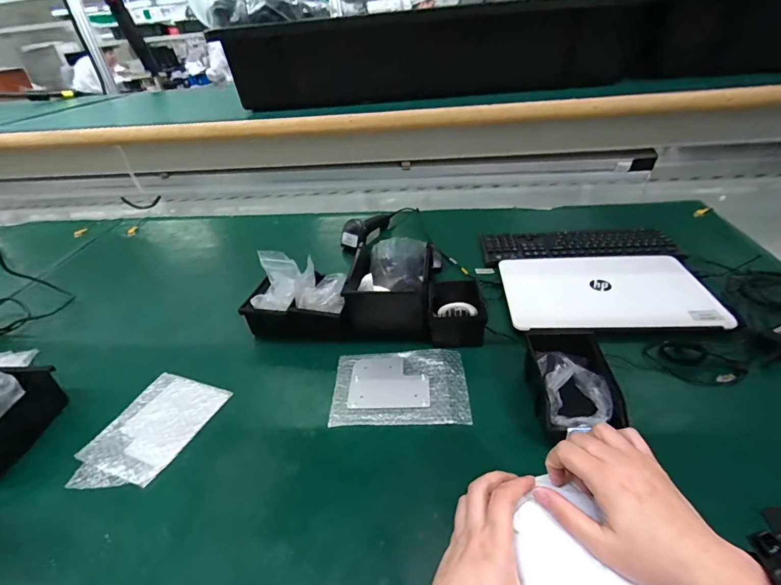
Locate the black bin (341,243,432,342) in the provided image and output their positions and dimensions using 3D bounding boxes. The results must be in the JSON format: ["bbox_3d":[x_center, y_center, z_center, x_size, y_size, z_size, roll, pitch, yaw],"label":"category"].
[{"bbox_3d":[0.001,-0.011,0.808,0.161,0.130,0.193,-1,35,9],"label":"black bin"}]

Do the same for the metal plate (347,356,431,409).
[{"bbox_3d":[-0.001,0.151,0.692,0.132,0.005,0.112,-3,35,5],"label":"metal plate"}]

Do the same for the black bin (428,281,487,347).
[{"bbox_3d":[0.127,0.034,0.782,0.104,0.063,0.140,-2,35,7],"label":"black bin"}]

